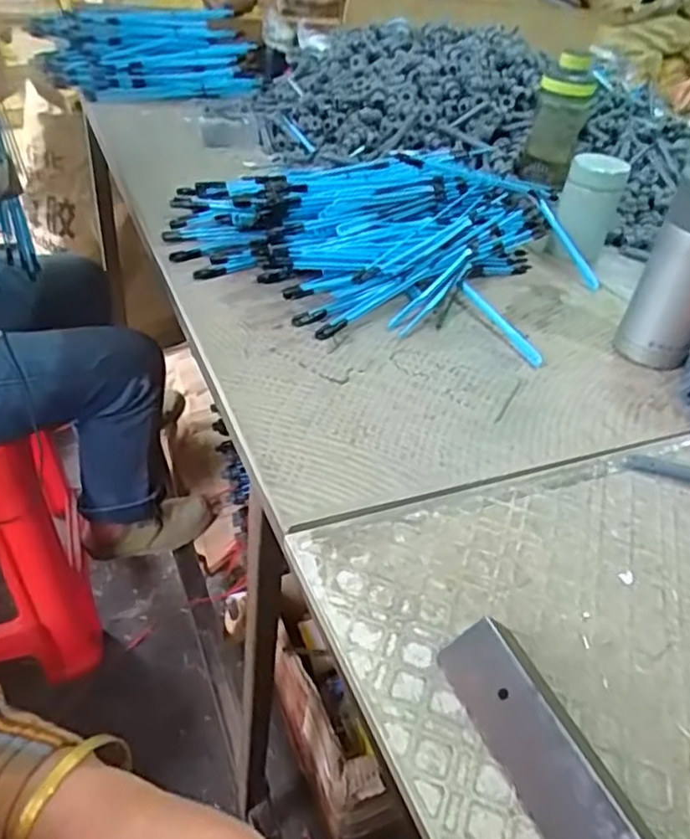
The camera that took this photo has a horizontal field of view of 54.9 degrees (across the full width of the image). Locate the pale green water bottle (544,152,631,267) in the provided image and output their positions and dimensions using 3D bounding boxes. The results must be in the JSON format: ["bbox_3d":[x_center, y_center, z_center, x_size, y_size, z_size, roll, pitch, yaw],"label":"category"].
[{"bbox_3d":[0.291,-0.254,0.796,0.067,0.111,0.061,19,40,14],"label":"pale green water bottle"}]

